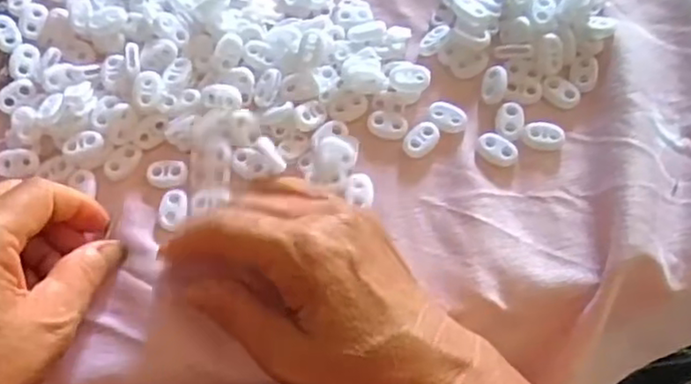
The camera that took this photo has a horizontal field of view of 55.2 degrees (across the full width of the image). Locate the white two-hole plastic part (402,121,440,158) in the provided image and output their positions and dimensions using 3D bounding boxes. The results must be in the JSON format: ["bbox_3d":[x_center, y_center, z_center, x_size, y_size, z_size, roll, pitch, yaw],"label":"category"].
[{"bbox_3d":[0.041,-0.028,0.358,0.015,0.006,0.022,40,73,15],"label":"white two-hole plastic part"}]

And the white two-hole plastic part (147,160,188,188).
[{"bbox_3d":[-0.096,-0.010,0.355,0.021,0.005,0.014,-2,67,0],"label":"white two-hole plastic part"}]

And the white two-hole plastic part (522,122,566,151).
[{"bbox_3d":[0.107,-0.030,0.354,0.023,0.005,0.013,12,68,5],"label":"white two-hole plastic part"}]

